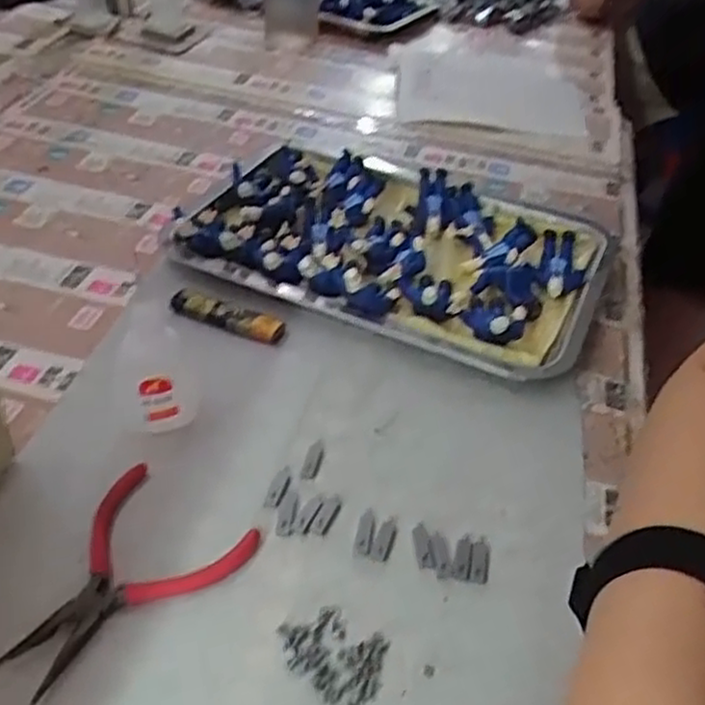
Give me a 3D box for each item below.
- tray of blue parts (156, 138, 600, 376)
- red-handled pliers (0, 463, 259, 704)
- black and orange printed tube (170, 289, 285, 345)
[{"bbox_3d":[0.033,-0.091,0.583,0.303,0.035,0.225,22,42,17],"label":"tray of blue parts"},{"bbox_3d":[-0.107,0.108,0.355,0.082,0.008,0.116,22,42,17],"label":"red-handled pliers"},{"bbox_3d":[-0.086,-0.025,0.514,0.084,0.014,0.017,19,41,14],"label":"black and orange printed tube"}]

